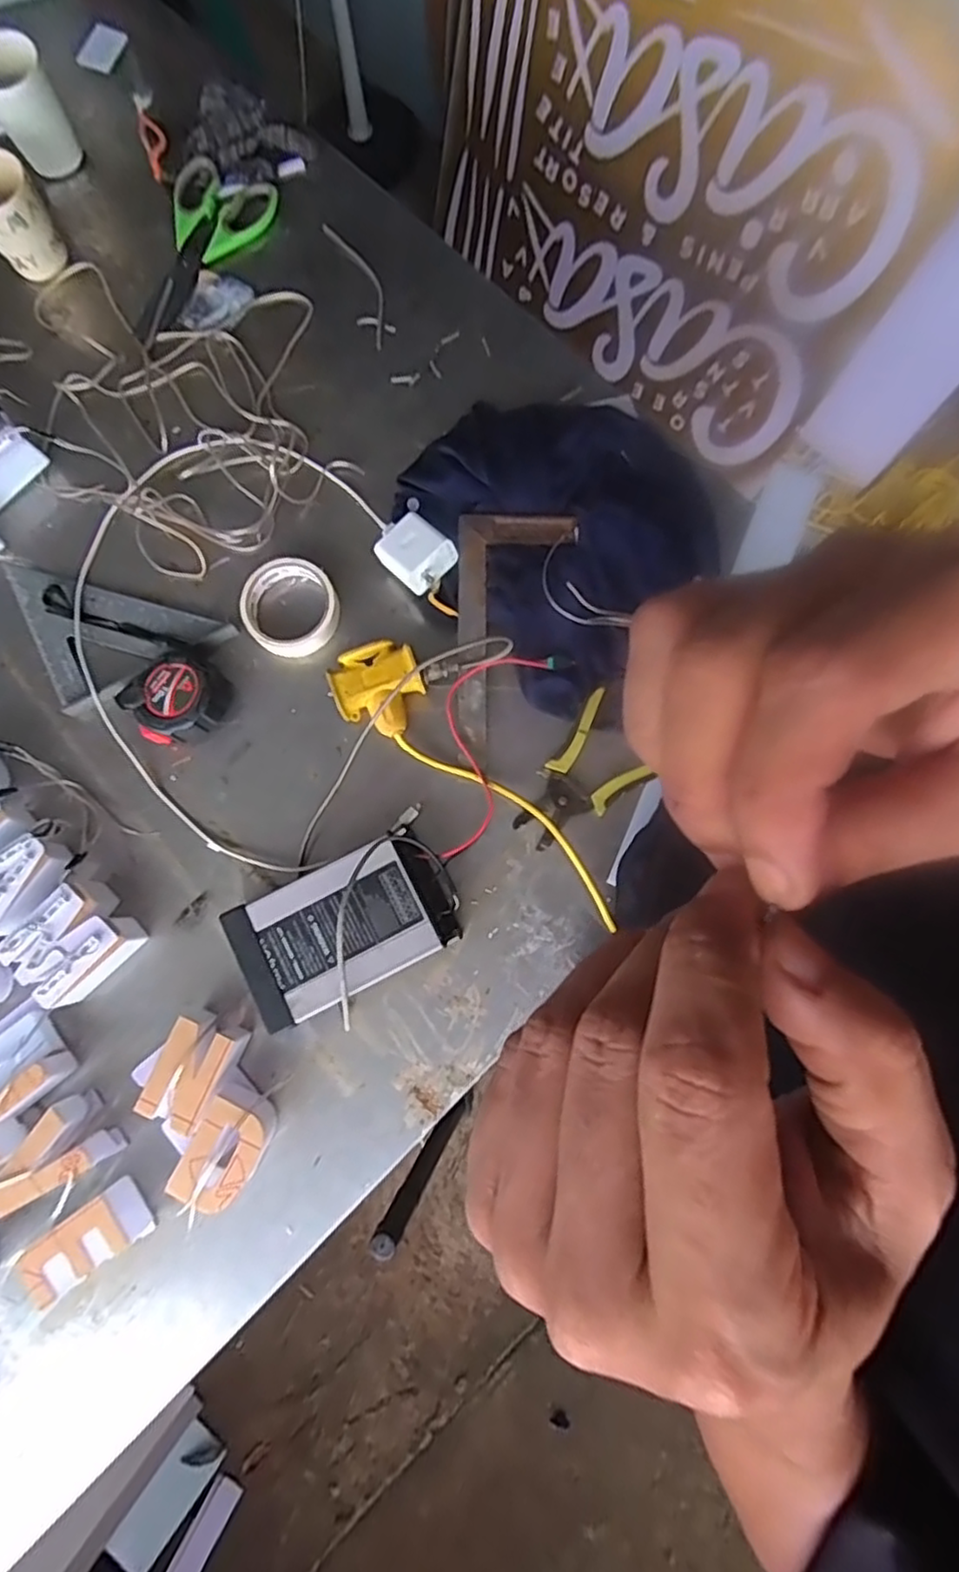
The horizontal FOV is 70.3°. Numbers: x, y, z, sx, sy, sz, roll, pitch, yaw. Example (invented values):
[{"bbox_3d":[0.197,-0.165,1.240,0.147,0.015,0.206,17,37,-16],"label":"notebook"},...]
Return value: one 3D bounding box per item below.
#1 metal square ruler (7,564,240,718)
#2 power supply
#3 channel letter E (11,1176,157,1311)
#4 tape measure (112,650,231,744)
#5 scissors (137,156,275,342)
[{"bbox_3d":[-0.372,-0.135,0.655,0.241,0.016,0.126,17,80,4],"label":"metal square ruler"},{"bbox_3d":[-0.114,0.125,0.586,0.191,0.046,0.118,-27,80,-4],"label":"power supply"},{"bbox_3d":[-0.320,0.372,0.556,0.089,0.052,0.053,-33,81,-5],"label":"channel letter E"},{"bbox_3d":[-0.282,-0.083,0.633,0.084,0.032,0.085,0,80,1],"label":"tape measure"},{"bbox_3d":[-0.299,-0.569,0.730,0.112,0.008,0.220,17,80,4],"label":"scissors"}]

